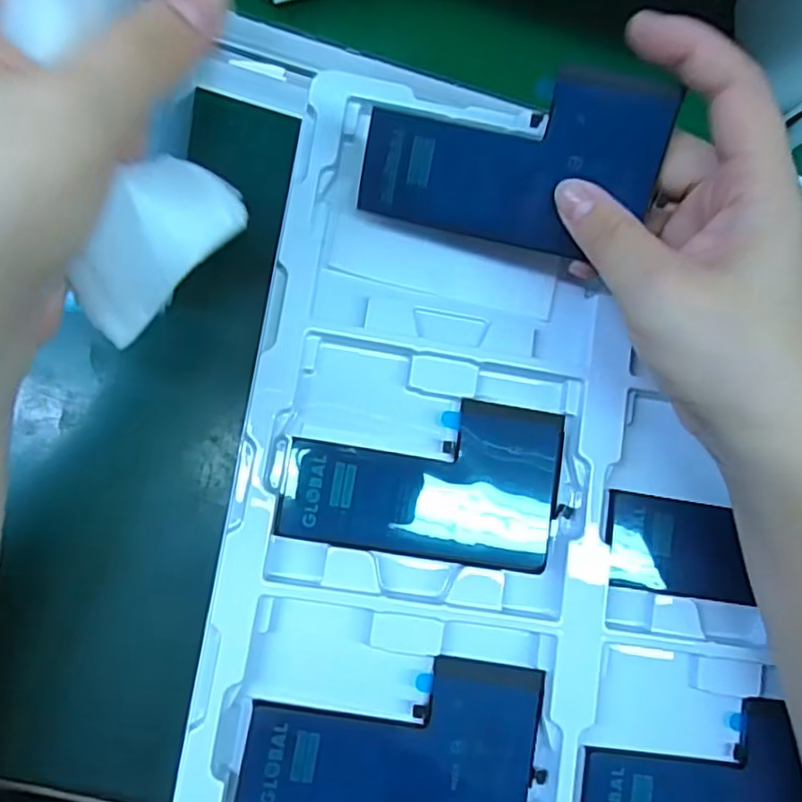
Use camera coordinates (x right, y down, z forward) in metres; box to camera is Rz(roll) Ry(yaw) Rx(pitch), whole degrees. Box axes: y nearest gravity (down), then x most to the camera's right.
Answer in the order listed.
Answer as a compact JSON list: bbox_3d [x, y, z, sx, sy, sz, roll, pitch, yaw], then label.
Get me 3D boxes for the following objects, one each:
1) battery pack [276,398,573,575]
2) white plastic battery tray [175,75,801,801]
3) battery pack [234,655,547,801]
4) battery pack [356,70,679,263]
[{"bbox_3d":[0.010,0.030,0.271,0.109,0.007,0.065,9,81,-3],"label":"battery pack"},{"bbox_3d":[0.072,0.043,0.273,0.269,0.020,0.309,10,81,-3],"label":"white plastic battery tray"},{"bbox_3d":[-0.001,0.130,0.255,0.110,0.007,0.064,10,81,-3],"label":"battery pack"},{"bbox_3d":[0.040,-0.092,0.250,0.107,0.006,0.063,13,118,6],"label":"battery pack"}]

